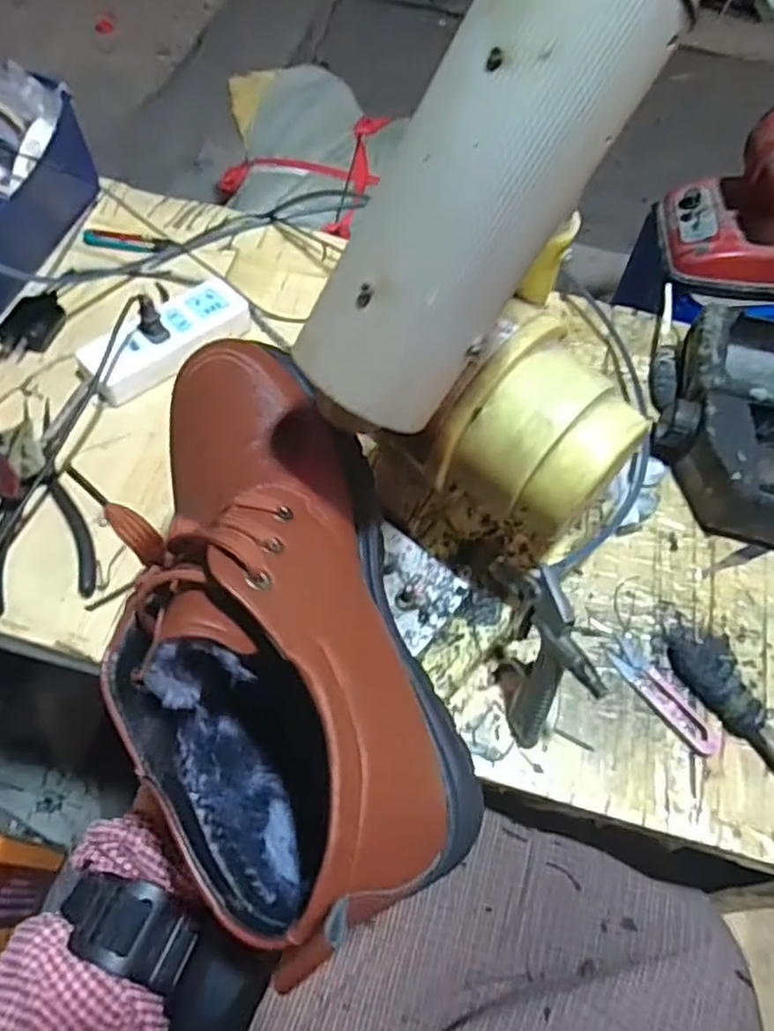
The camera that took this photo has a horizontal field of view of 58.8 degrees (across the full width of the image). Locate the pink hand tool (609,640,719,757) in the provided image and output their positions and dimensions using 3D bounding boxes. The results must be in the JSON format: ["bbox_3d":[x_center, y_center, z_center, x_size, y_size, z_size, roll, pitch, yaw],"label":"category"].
[{"bbox_3d":[0.205,0.133,0.508,0.027,0.005,0.095,-29,66,-20],"label":"pink hand tool"}]

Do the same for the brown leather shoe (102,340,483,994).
[{"bbox_3d":[-0.060,0.041,0.322,0.100,0.172,0.272,-26,63,19],"label":"brown leather shoe"}]

